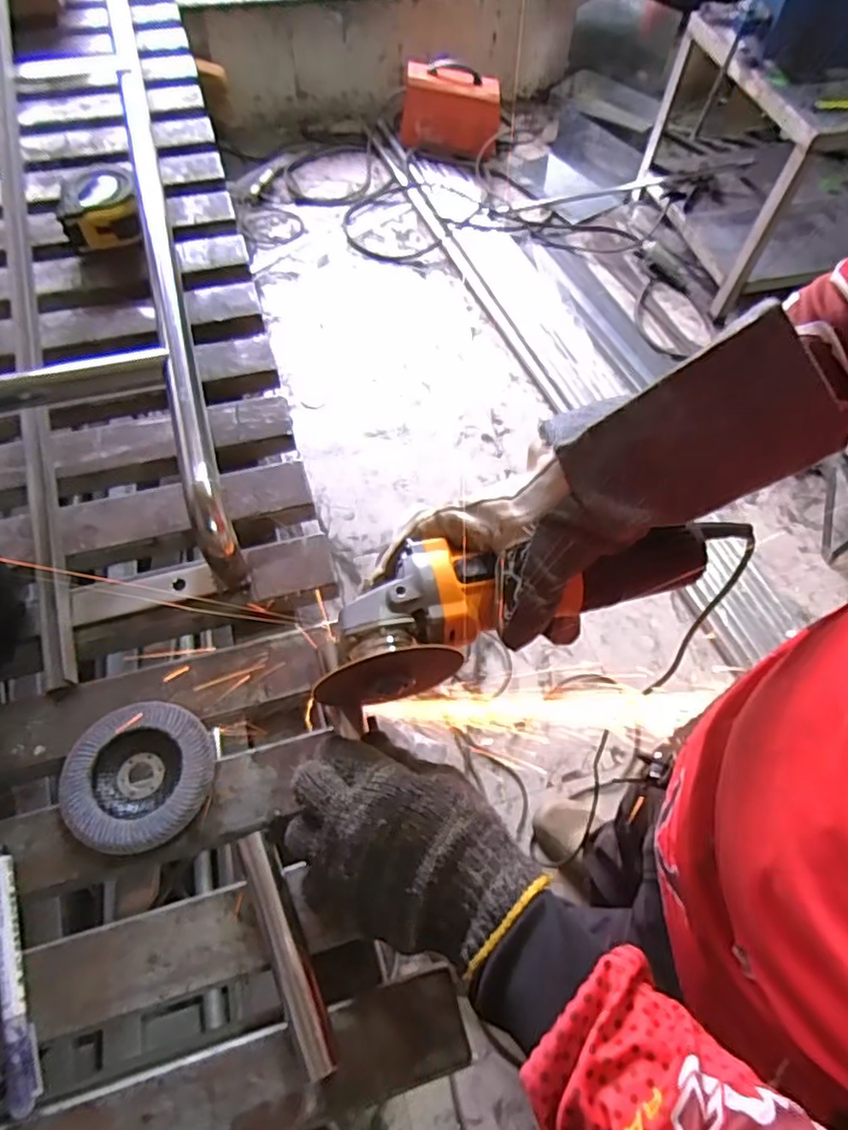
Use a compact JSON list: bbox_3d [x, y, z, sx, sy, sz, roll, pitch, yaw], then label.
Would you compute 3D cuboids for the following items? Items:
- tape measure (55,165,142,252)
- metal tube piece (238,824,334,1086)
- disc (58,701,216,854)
[{"bbox_3d":[-0.321,-0.353,0.649,0.073,0.049,0.084,-14,63,-10],"label":"tape measure"},{"bbox_3d":[-0.078,0.215,0.368,0.019,0.021,0.124,-23,65,-14],"label":"metal tube piece"},{"bbox_3d":[-0.180,0.132,0.411,0.087,0.012,0.089,1,61,-2],"label":"disc"}]

